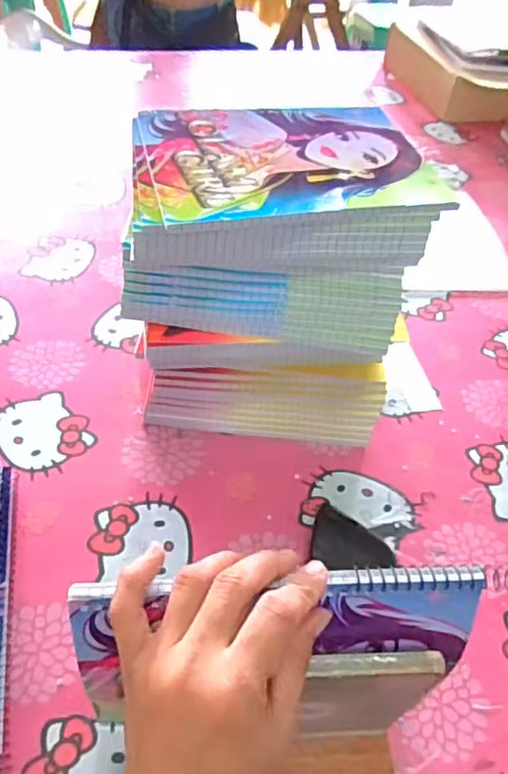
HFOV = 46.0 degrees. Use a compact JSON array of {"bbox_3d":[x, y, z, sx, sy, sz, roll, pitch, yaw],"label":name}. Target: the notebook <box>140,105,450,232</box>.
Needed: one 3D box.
[{"bbox_3d":[0.020,-0.162,0.429,0.211,0.012,0.144,-7,49,-12],"label":"notebook"}]

